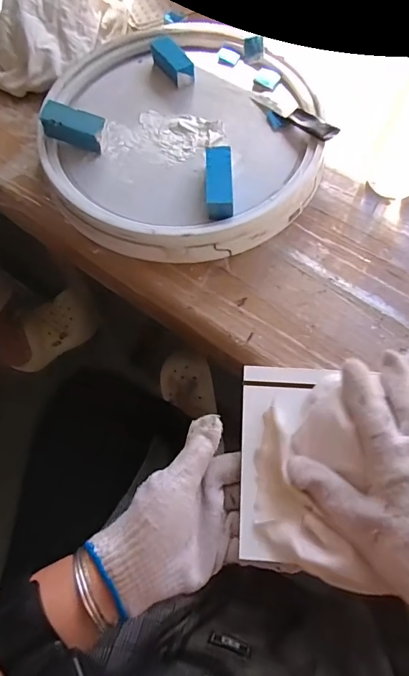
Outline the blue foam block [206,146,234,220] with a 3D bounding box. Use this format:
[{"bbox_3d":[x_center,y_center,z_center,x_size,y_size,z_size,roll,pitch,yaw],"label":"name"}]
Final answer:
[{"bbox_3d":[0.014,-0.146,0.399,0.025,0.022,0.073,1,67,2],"label":"blue foam block"}]

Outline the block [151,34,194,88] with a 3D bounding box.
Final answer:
[{"bbox_3d":[-0.036,-0.306,0.471,0.026,0.026,0.055,-29,68,-12],"label":"block"}]

